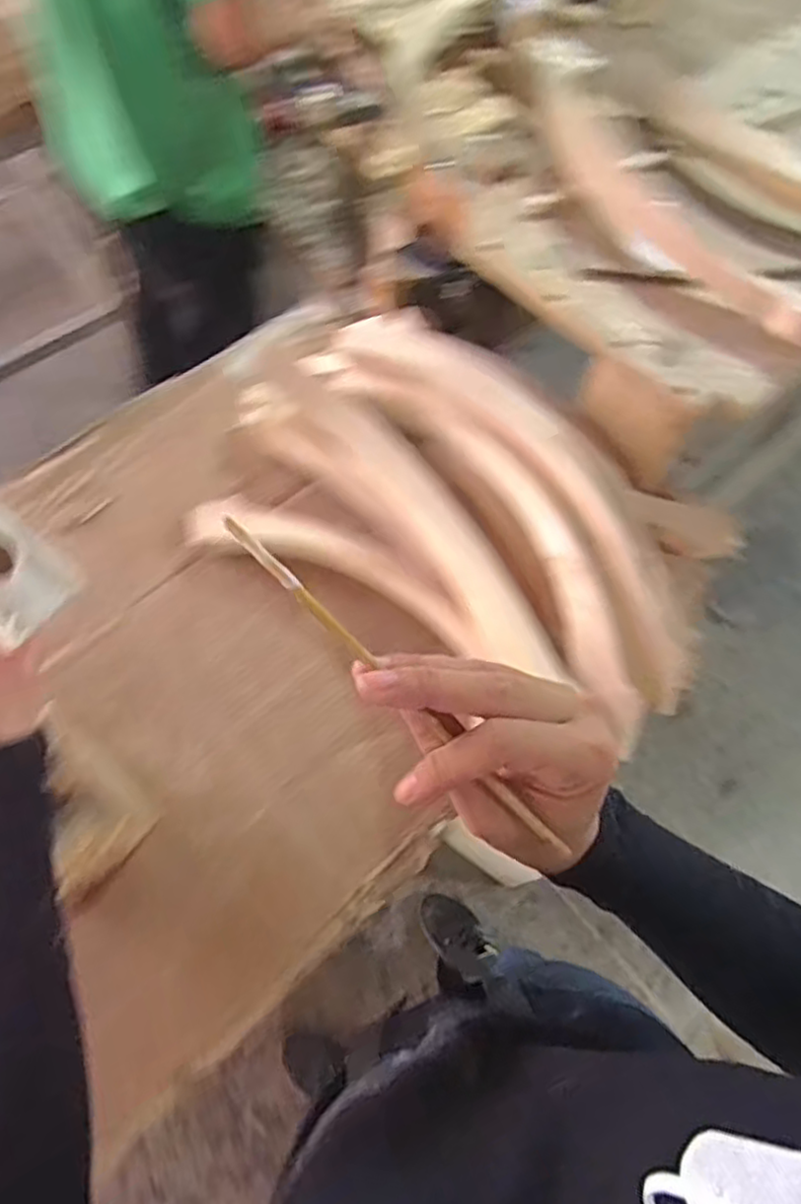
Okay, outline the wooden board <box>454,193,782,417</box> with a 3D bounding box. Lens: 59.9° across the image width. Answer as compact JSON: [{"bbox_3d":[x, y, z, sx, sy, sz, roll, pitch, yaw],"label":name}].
[{"bbox_3d":[0.210,-0.314,0.730,0.071,0.040,0.381,-39,72,-18],"label":"wooden board"}]

